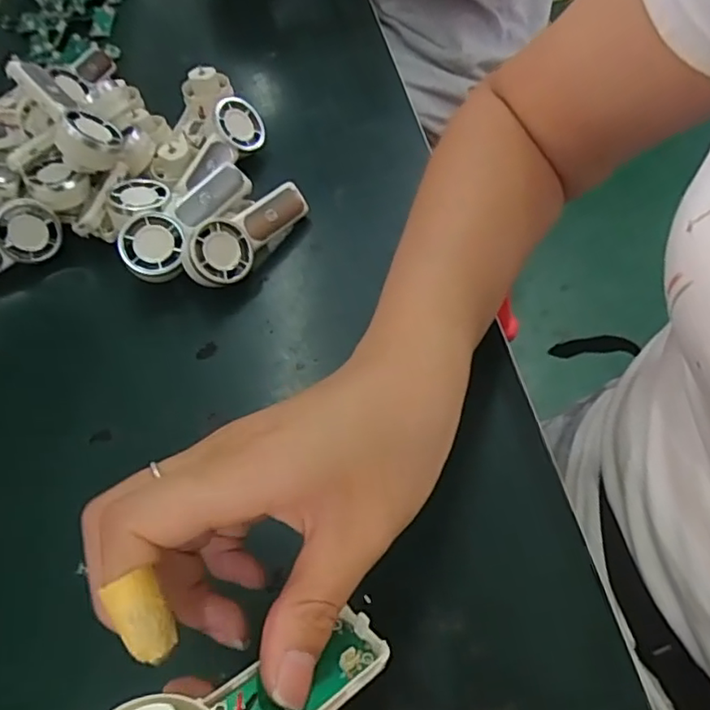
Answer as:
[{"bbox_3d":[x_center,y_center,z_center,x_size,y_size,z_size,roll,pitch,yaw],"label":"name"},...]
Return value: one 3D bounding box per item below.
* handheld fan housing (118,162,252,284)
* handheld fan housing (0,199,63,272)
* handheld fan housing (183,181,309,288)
[{"bbox_3d":[-0.104,-0.083,0.373,0.091,0.018,0.046,-34,86,-20],"label":"handheld fan housing"},{"bbox_3d":[-0.236,-0.068,0.386,0.089,0.038,0.023,-31,23,-11],"label":"handheld fan housing"},{"bbox_3d":[-0.069,-0.077,0.377,0.024,0.036,0.091,-16,26,52],"label":"handheld fan housing"}]

